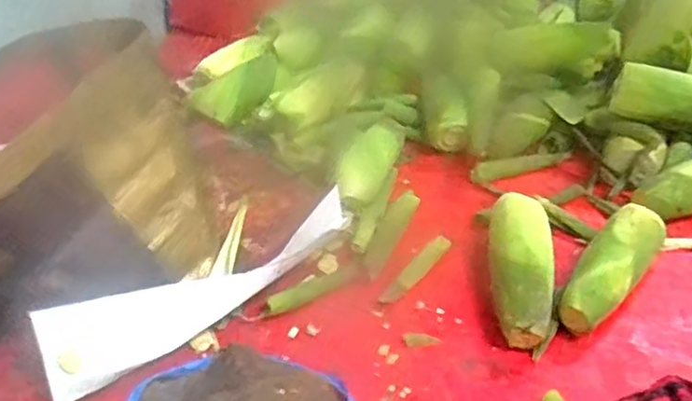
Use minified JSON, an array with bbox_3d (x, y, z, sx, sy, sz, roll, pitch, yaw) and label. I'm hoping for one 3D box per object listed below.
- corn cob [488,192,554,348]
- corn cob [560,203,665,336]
[{"bbox_3d":[0.205,0.075,0.775,0.072,0.075,0.199,4,41,12],"label":"corn cob"},{"bbox_3d":[0.310,0.077,0.764,0.067,0.058,0.180,26,50,33],"label":"corn cob"}]

